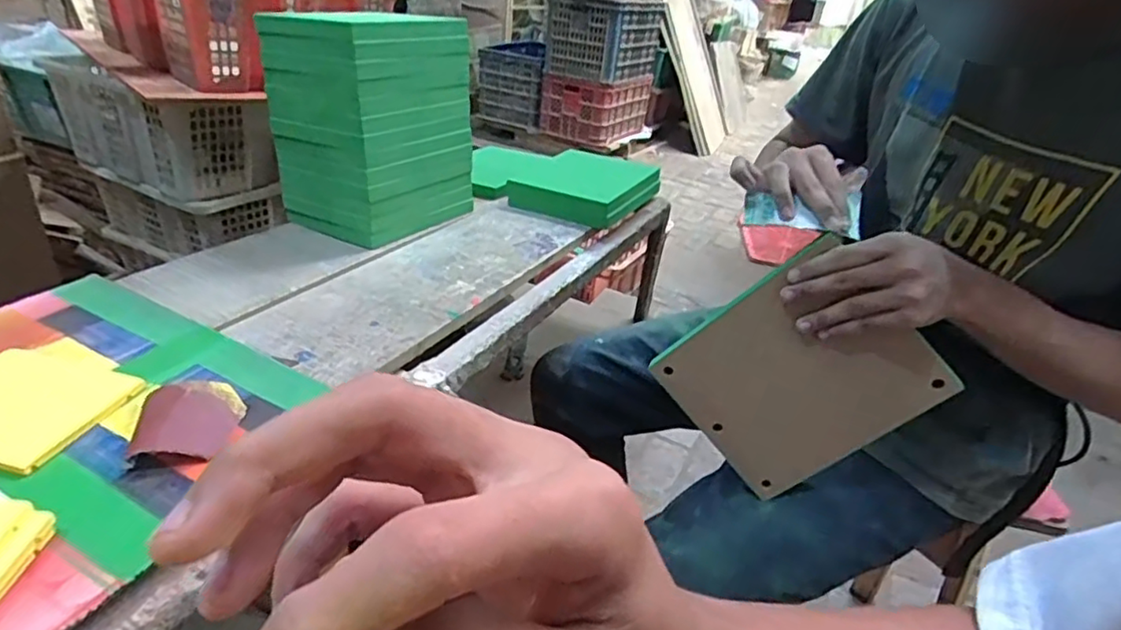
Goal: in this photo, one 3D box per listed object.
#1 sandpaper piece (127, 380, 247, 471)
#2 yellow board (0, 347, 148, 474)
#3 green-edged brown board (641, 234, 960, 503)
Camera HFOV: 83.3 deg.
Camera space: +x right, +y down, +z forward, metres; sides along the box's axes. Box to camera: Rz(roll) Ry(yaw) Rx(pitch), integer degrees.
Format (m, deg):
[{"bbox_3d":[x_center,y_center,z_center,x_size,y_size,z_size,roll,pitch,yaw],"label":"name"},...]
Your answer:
[{"bbox_3d":[-0.293,0.081,0.494,0.073,0.019,0.080,-5,31,-19],"label":"sandpaper piece"},{"bbox_3d":[-0.440,0.070,0.511,0.150,0.009,0.117,12,30,10],"label":"yellow board"},{"bbox_3d":[0.211,0.055,0.567,0.173,0.199,0.018,48,28,-3],"label":"green-edged brown board"}]

